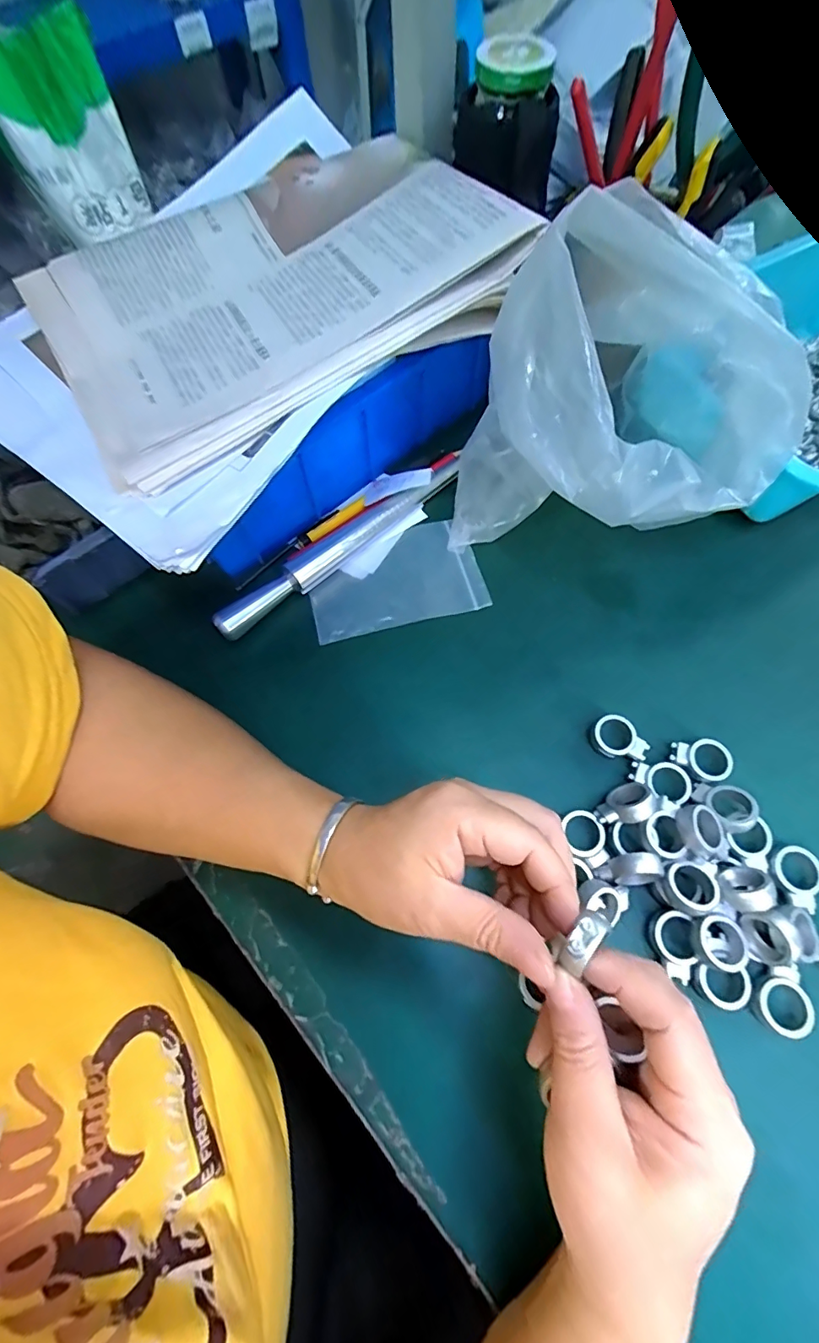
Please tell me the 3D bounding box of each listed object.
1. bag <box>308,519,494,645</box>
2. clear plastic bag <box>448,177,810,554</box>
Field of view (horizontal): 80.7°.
[{"bbox_3d":[-0.011,-0.068,0.350,0.123,0.004,0.075,-15,69,-3],"label":"bag"},{"bbox_3d":[0.113,-0.149,0.288,0.162,0.167,0.153,-26,70,-7],"label":"clear plastic bag"}]

